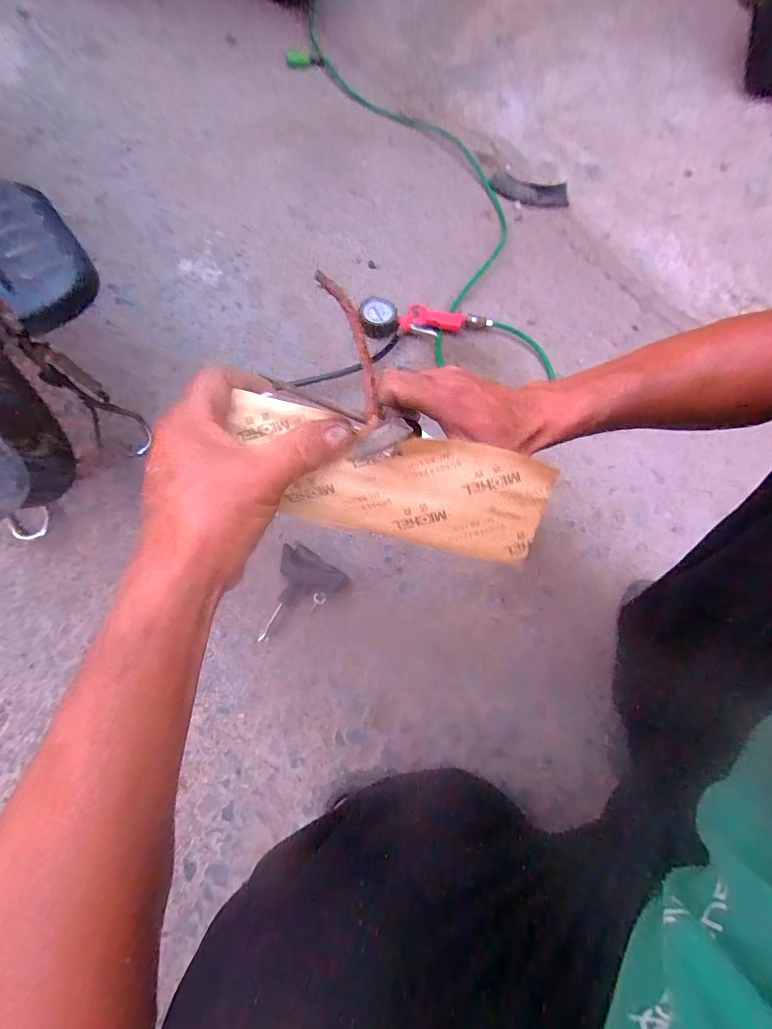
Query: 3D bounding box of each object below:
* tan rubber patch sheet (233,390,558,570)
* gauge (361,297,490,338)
[{"bbox_3d":[-0.001,-0.019,0.232,0.186,0.008,0.067,14,109,3],"label":"tan rubber patch sheet"},{"bbox_3d":[0.075,-0.370,0.726,0.244,0.034,0.067,-3,73,-3],"label":"gauge"}]

